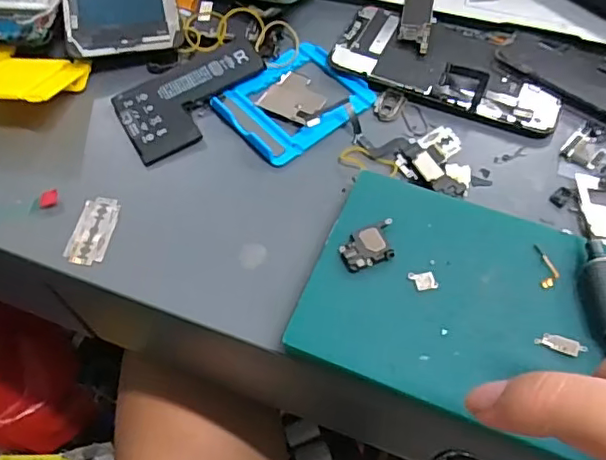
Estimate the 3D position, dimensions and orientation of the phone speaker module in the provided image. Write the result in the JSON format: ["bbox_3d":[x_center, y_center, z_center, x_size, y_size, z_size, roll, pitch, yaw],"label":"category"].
[{"bbox_3d":[0.033,0.008,0.280,0.031,0.004,0.020,-19,60,-11],"label":"phone speaker module"}]

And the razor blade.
[{"bbox_3d":[-0.115,-0.001,0.309,0.021,0.004,0.042,6,58,5],"label":"razor blade"}]

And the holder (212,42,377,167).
[{"bbox_3d":[-0.005,-0.082,0.350,0.085,0.008,0.068,-35,64,-19],"label":"holder"}]

